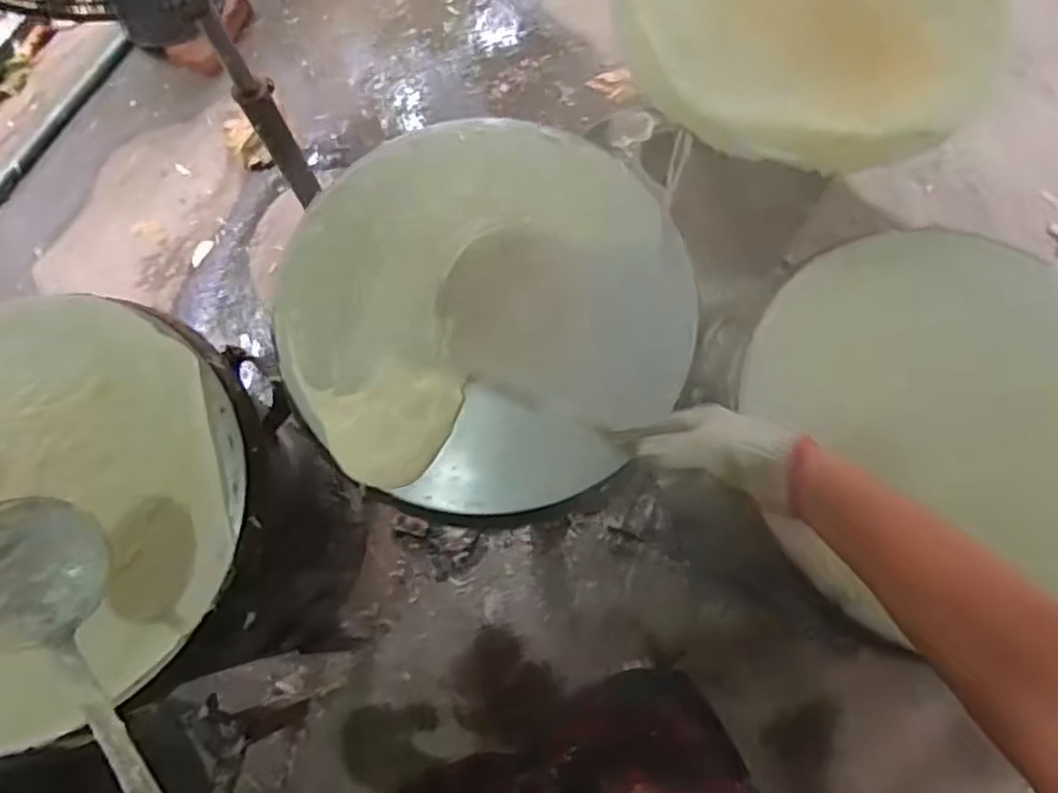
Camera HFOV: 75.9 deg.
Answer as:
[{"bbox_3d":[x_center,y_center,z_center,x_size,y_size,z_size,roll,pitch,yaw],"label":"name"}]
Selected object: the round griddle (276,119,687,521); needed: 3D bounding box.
[{"bbox_3d":[-0.041,-0.086,0.639,0.374,0.032,0.369,0,73,1],"label":"round griddle"}]

